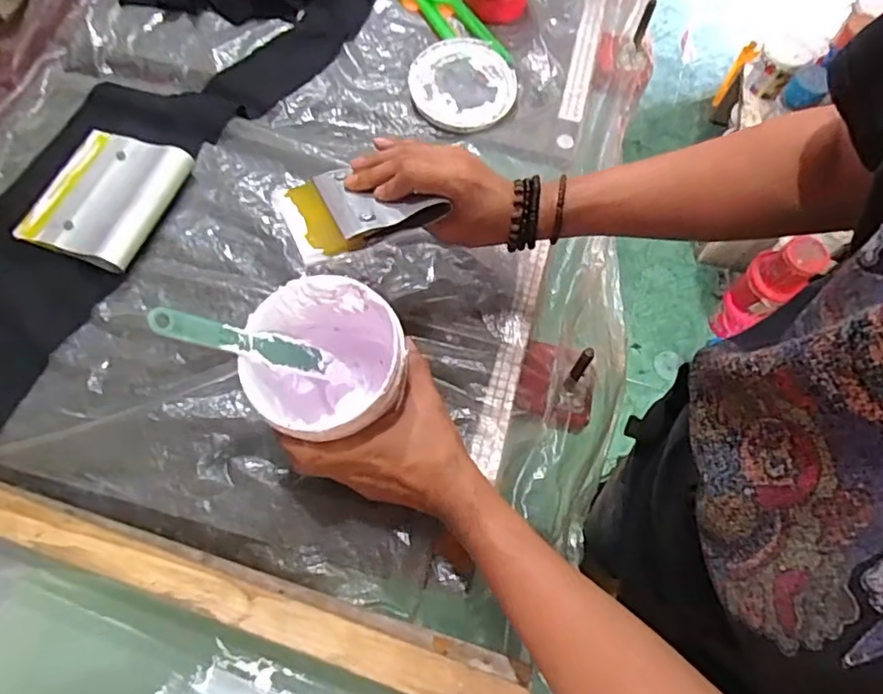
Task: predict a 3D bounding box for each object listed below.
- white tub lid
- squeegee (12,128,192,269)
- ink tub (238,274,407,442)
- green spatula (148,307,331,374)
[{"bbox_3d":[0.027,-0.327,0.726,0.127,0.008,0.130,1,74,-3],"label":"white tub lid"},{"bbox_3d":[-0.365,-0.162,0.629,0.135,0.030,0.151,19,66,7],"label":"squeegee"},{"bbox_3d":[-0.093,0.027,0.494,0.120,0.126,0.120,1,65,-2],"label":"ink tub"},{"bbox_3d":[-0.147,-0.003,0.451,0.006,0.153,0.027,-10,70,36],"label":"green spatula"}]

